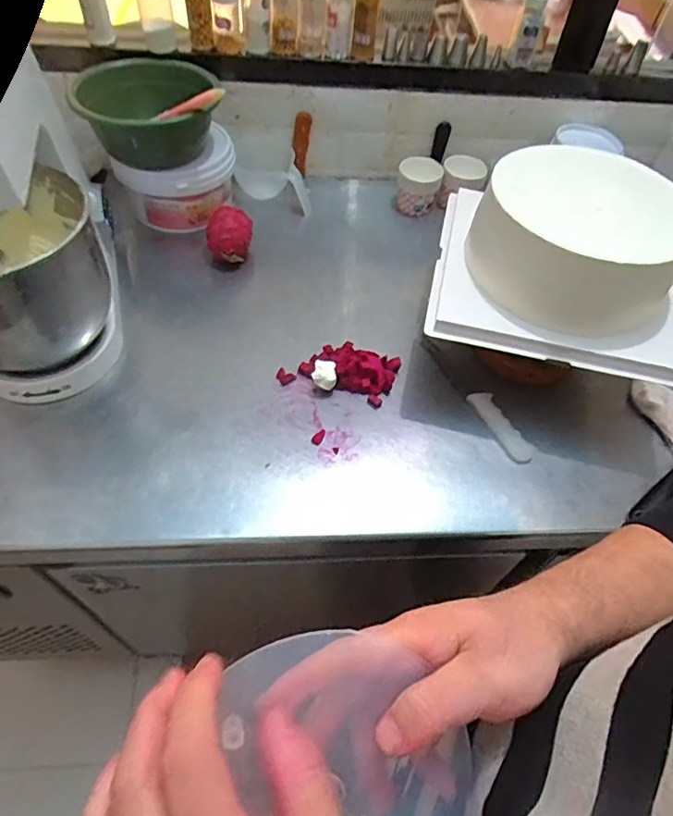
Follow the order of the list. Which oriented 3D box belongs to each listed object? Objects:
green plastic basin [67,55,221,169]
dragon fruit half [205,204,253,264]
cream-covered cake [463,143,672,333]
[{"bbox_3d":[-0.298,-0.481,0.836,0.180,0.118,0.180,2,54,-3],"label":"green plastic basin"},{"bbox_3d":[-0.181,-0.283,0.882,0.077,0.089,0.068,-5,55,-9],"label":"dragon fruit half"},{"bbox_3d":[0.309,-0.215,0.688,0.250,0.130,0.219,27,56,14],"label":"cream-covered cake"}]

